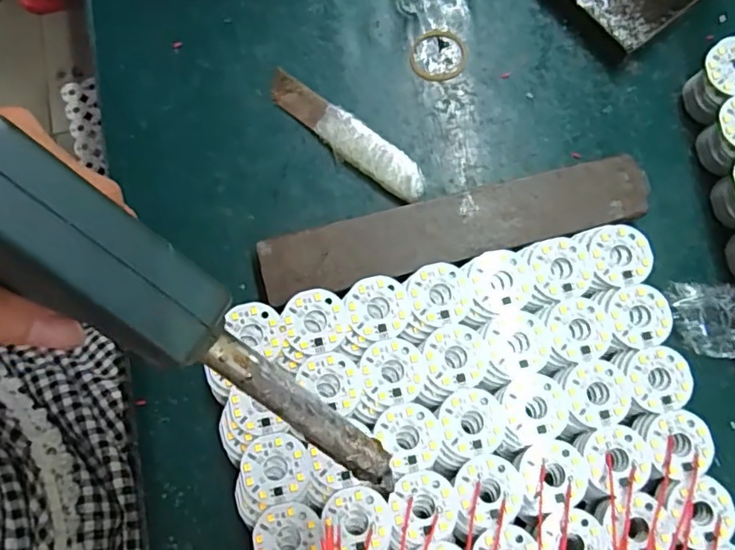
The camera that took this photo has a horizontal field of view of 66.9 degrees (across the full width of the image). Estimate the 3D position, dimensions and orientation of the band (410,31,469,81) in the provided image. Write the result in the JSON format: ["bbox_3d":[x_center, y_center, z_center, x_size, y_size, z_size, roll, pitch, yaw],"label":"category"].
[{"bbox_3d":[0.040,-0.125,0.317,0.032,0.004,0.031,0,79,0],"label":"band"}]

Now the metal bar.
[{"bbox_3d":[0.045,-0.023,0.288,0.199,0.018,0.035,-14,79,-3],"label":"metal bar"}]

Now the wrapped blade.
[{"bbox_3d":[-0.012,-0.076,0.302,0.103,0.010,0.020,39,81,7],"label":"wrapped blade"}]

